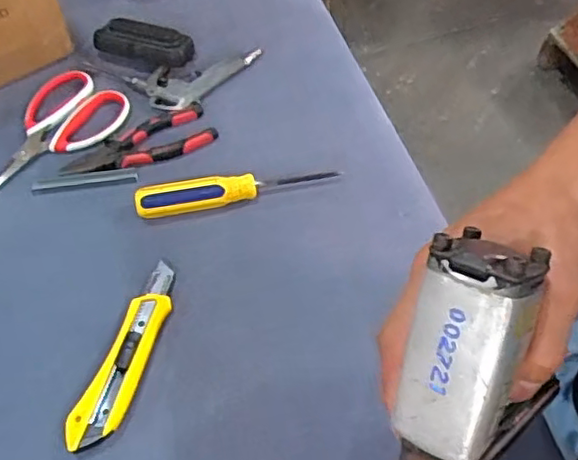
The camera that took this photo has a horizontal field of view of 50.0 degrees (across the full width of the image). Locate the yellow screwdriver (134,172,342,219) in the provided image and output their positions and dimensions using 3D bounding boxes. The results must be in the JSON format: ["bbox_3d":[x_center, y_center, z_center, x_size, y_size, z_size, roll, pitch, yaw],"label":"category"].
[{"bbox_3d":[-0.051,-0.043,0.599,0.191,0.024,0.029,-12,58,-8],"label":"yellow screwdriver"}]

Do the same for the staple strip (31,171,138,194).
[{"bbox_3d":[-0.201,-0.047,0.610,0.100,0.007,0.012,-7,58,-5],"label":"staple strip"}]

